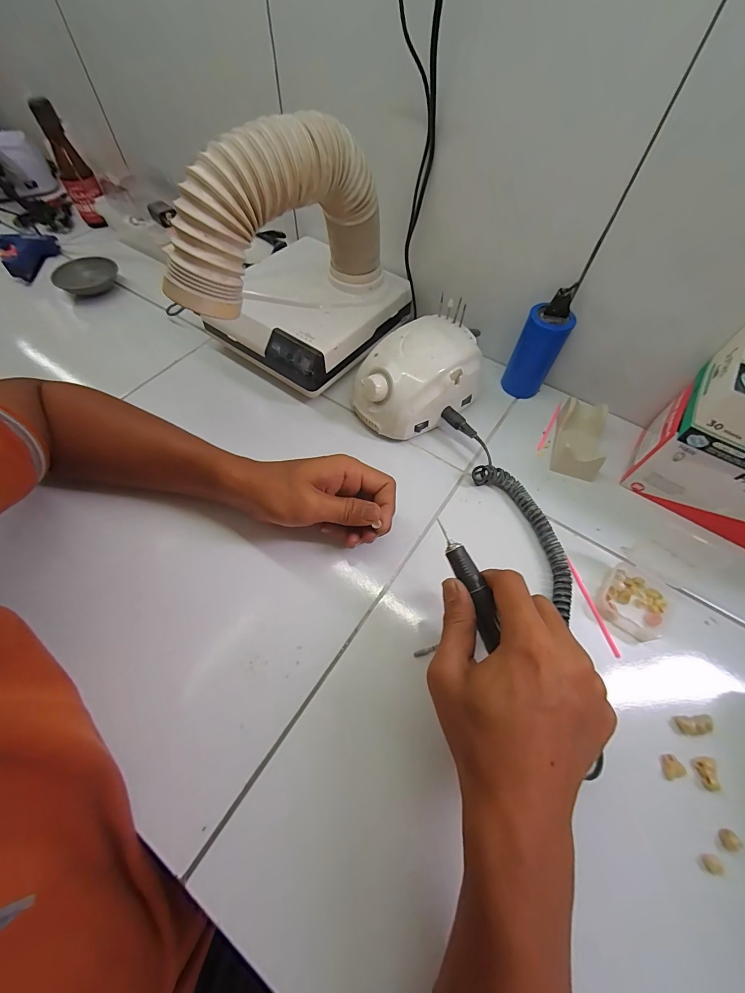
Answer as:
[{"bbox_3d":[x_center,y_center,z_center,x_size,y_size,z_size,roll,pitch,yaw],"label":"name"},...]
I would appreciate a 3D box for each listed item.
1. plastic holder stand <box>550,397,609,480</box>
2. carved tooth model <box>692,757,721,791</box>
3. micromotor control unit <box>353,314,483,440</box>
[{"bbox_3d":[0.244,-0.068,0.433,0.053,0.032,0.095,19,61,9],"label":"plastic holder stand"},{"bbox_3d":[0.255,0.210,0.279,0.013,0.008,0.020,-4,60,-5],"label":"carved tooth model"},{"bbox_3d":[0.049,-0.135,0.437,0.141,0.086,0.095,-28,65,-18],"label":"micromotor control unit"}]

